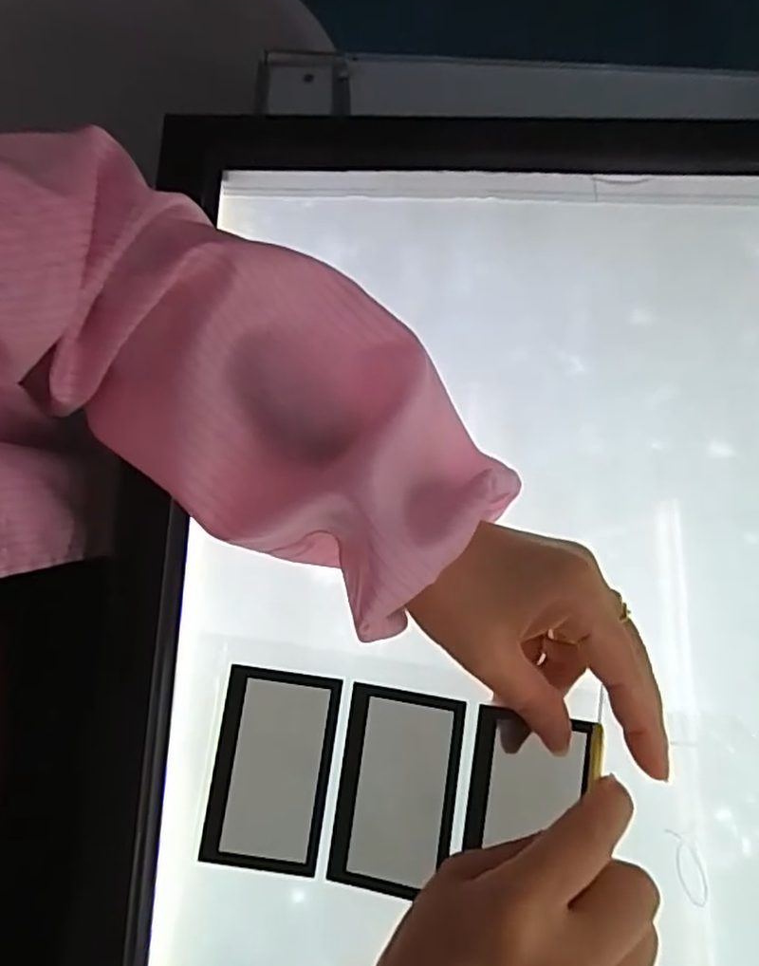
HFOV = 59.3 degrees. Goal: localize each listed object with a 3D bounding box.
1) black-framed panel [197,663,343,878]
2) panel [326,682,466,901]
[{"bbox_3d":[-0.049,0.129,0.303,0.052,0.009,0.084,8,72,1],"label":"black-framed panel"},{"bbox_3d":[0.007,0.136,0.294,0.052,0.011,0.084,6,81,13],"label":"panel"}]

